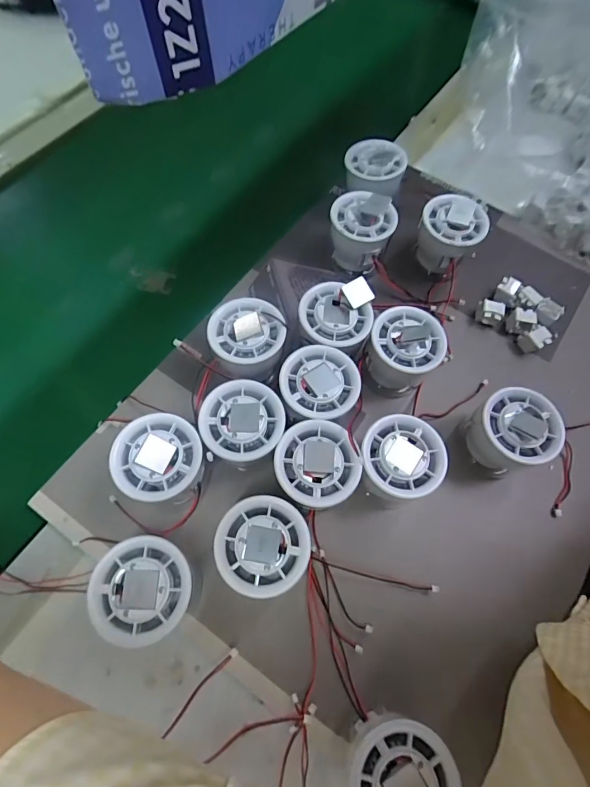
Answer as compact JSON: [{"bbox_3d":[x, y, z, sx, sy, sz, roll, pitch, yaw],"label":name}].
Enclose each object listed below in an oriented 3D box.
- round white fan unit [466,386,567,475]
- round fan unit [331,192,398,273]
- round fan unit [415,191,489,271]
[{"bbox_3d":[0.163,0.034,0.326,0.055,0.064,0.060,1,66,-2],"label":"round white fan unit"},{"bbox_3d":[0.060,-0.145,0.384,0.055,0.049,0.052,1,66,-2],"label":"round fan unit"},{"bbox_3d":[0.141,-0.139,0.393,0.055,0.063,0.053,1,66,-2],"label":"round fan unit"}]

